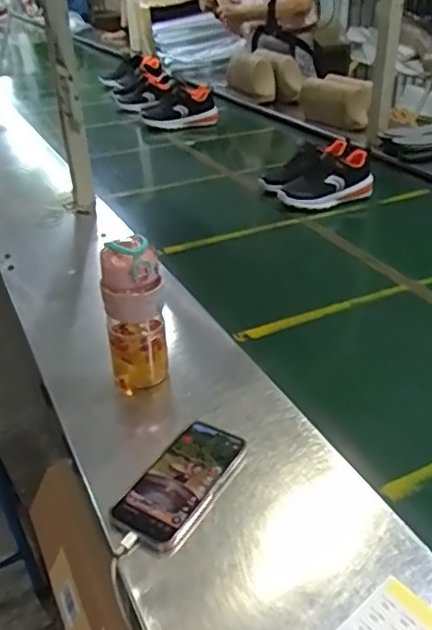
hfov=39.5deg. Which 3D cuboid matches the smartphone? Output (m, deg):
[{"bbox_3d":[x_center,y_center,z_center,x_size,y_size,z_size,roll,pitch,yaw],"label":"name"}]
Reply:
[{"bbox_3d":[-0.035,0.178,0.647,0.080,0.012,0.167,16,37,26],"label":"smartphone"}]

